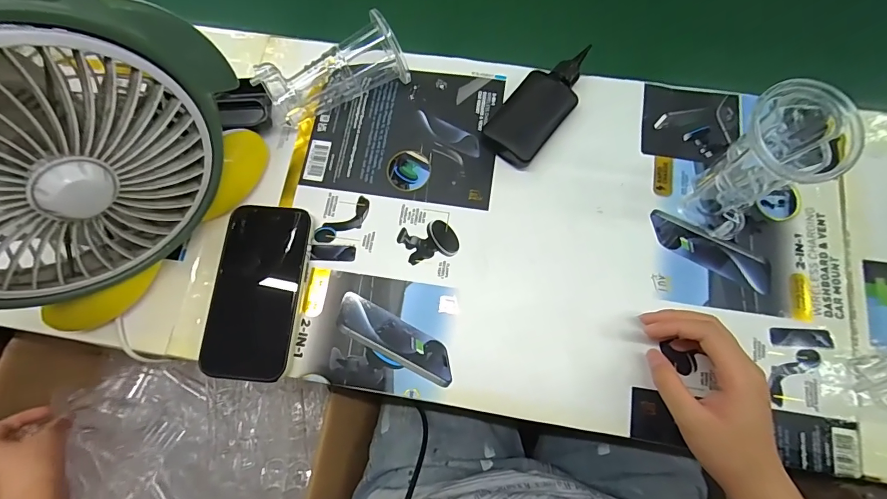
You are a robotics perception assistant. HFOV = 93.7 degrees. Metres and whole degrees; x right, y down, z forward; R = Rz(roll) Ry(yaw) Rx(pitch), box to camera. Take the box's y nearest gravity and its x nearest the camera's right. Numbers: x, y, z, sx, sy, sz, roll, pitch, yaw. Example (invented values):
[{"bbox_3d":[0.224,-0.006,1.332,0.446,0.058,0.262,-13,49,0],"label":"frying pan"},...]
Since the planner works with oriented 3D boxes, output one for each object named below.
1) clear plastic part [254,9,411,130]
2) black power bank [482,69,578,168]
[{"bbox_3d":[-0.105,-0.170,0.391,0.135,0.072,0.056,-17,75,-5],"label":"clear plastic part"},{"bbox_3d":[0.084,-0.127,0.401,0.054,0.023,0.093,37,77,10],"label":"black power bank"}]

